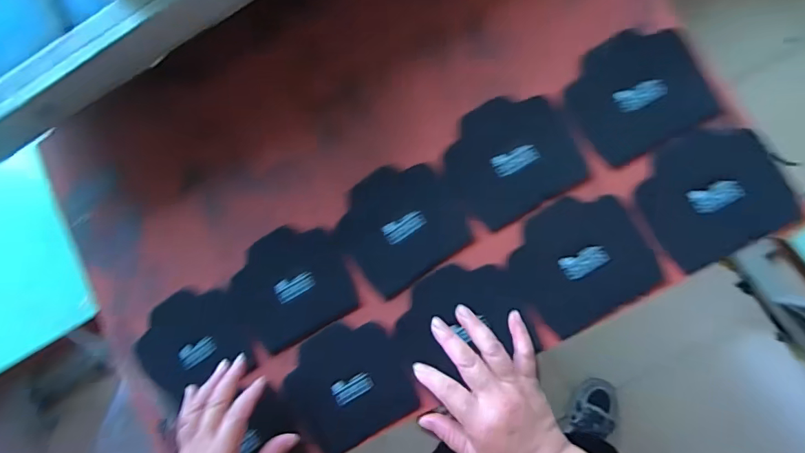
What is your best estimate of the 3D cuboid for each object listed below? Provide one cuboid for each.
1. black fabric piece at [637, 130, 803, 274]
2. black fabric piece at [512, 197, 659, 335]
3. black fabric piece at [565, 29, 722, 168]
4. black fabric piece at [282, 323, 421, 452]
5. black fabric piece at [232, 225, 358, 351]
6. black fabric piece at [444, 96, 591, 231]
[{"bbox_3d":[0.293,-0.032,0.444,0.122,0.006,0.116,-29,85,8],"label":"black fabric piece"},{"bbox_3d":[0.173,0.033,0.459,0.123,0.006,0.113,-31,82,5],"label":"black fabric piece"},{"bbox_3d":[0.232,-0.134,0.465,0.120,0.008,0.113,-30,79,9],"label":"black fabric piece"},{"bbox_3d":[-0.056,0.162,0.490,0.127,0.006,0.114,-33,80,4],"label":"black fabric piece"},{"bbox_3d":[-0.122,0.062,0.514,0.126,0.007,0.116,-30,82,5],"label":"black fabric piece"},{"bbox_3d":[0.109,-0.073,0.482,0.127,0.004,0.118,-30,79,6],"label":"black fabric piece"}]

